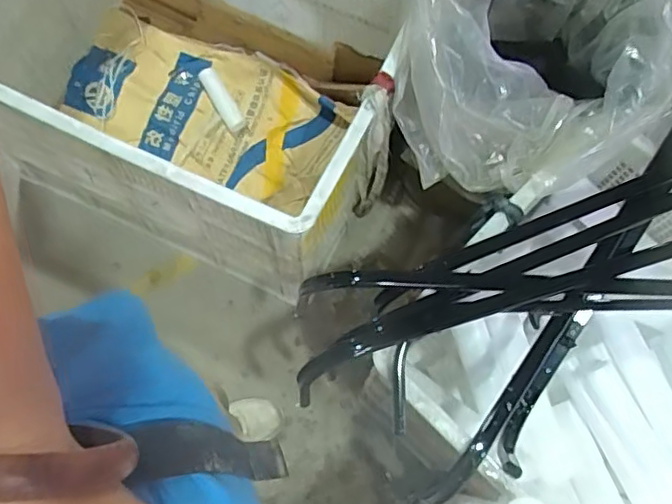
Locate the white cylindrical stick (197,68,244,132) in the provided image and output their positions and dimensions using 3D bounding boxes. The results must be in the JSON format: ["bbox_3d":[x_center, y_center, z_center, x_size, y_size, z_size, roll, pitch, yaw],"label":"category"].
[{"bbox_3d":[-0.275,-0.366,1.483,0.043,0.030,0.175,-29,74,-11],"label":"white cylindrical stick"}]

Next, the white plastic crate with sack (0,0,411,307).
[{"bbox_3d":[-0.321,-0.361,1.255,0.887,0.491,0.588,23,72,6],"label":"white plastic crate with sack"}]

